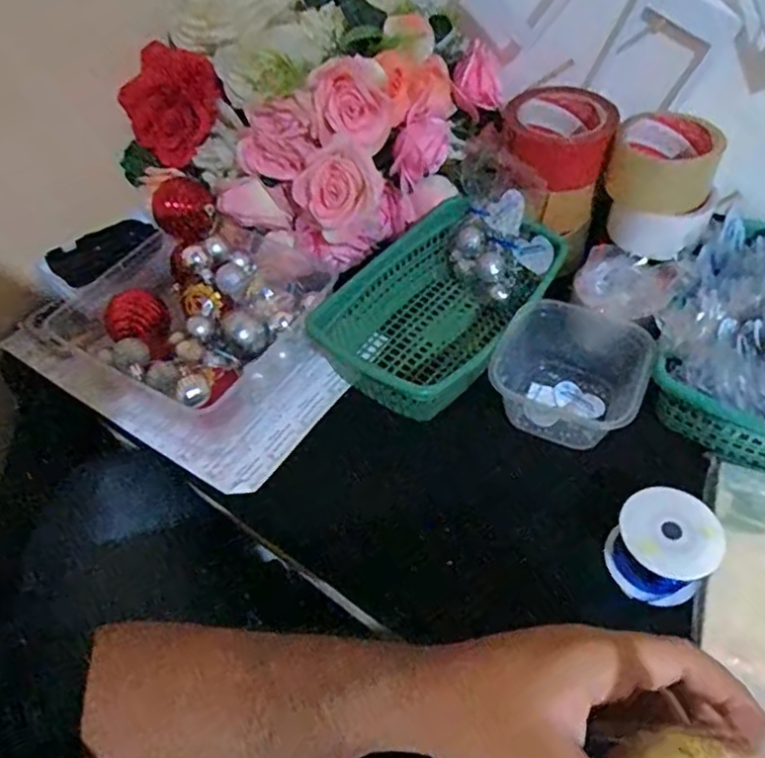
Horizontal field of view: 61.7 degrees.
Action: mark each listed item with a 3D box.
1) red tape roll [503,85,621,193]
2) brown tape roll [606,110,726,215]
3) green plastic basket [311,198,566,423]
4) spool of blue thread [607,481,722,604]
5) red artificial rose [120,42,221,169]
[{"bbox_3d":[0.170,-0.237,0.627,0.103,0.053,0.101,-1,50,1],"label":"red tape roll"},{"bbox_3d":[0.262,-0.204,0.597,0.090,0.063,0.075,18,53,17],"label":"brown tape roll"},{"bbox_3d":[0.054,-0.066,0.605,0.144,0.081,0.210,30,57,25],"label":"green plastic basket"},{"bbox_3d":[0.201,0.119,0.460,0.065,0.054,0.064,-1,50,1],"label":"spool of blue thread"},{"bbox_3d":[-0.216,-0.281,0.666,0.096,0.103,0.054,-15,51,-10],"label":"red artificial rose"}]

